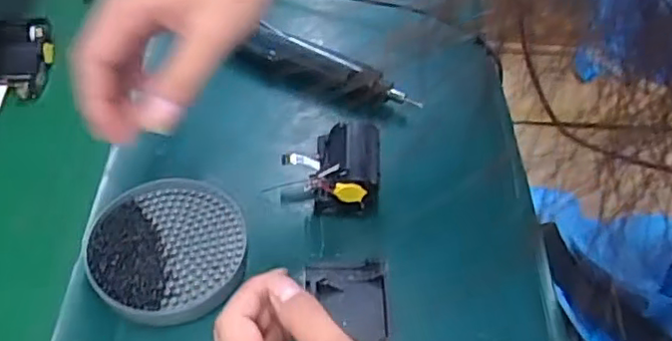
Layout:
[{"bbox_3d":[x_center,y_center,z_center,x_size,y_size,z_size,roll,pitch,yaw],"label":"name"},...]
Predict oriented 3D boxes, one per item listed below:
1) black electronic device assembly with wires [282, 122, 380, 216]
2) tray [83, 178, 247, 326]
[{"bbox_3d":[-0.003,-0.002,0.503,0.074,0.046,0.067,2,50,-1],"label":"black electronic device assembly with wires"},{"bbox_3d":[-0.127,0.059,0.463,0.111,0.020,0.116,1,50,-1],"label":"tray"}]

